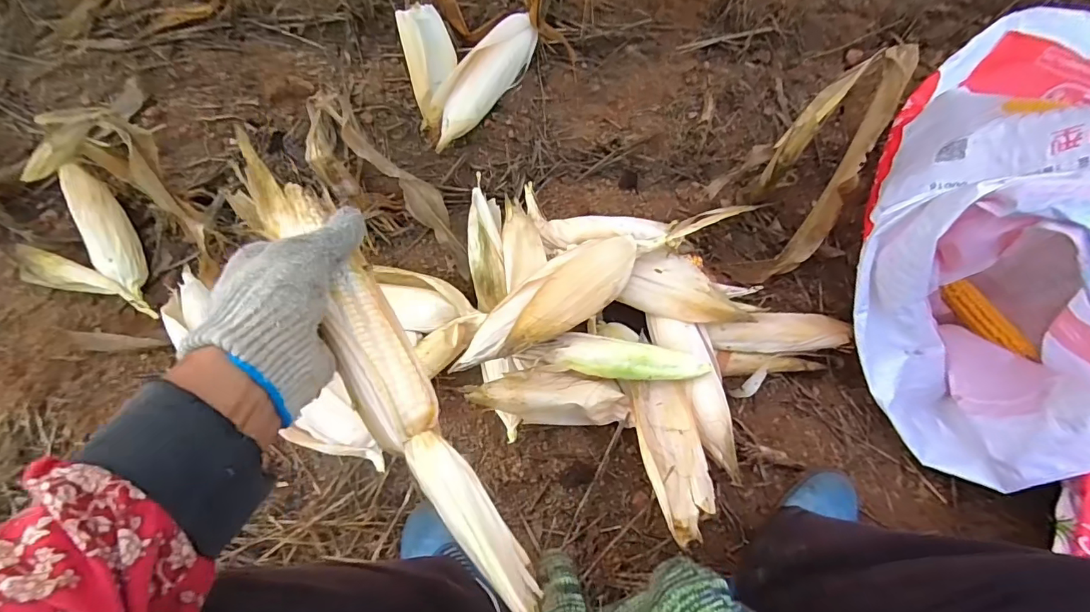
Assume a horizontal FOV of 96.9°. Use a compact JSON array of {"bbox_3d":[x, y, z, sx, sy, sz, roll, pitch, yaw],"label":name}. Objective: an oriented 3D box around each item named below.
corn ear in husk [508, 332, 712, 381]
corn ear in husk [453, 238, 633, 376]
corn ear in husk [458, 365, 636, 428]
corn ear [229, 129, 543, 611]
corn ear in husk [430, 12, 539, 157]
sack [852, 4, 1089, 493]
[{"bbox_3d":[0.087,0.071,0.619,0.235,0.049,0.054,9,72,5],"label":"corn ear in husk"},{"bbox_3d":[0.005,-0.006,0.601,0.273,0.053,0.090,-37,74,-9],"label":"corn ear in husk"},{"bbox_3d":[0.011,0.114,0.594,0.213,0.054,0.070,8,73,-24],"label":"corn ear in husk"},{"bbox_3d":[-0.098,0.049,0.297,0.051,0.038,0.336,-32,81,-7],"label":"corn ear"},{"bbox_3d":[-0.108,-0.371,0.796,0.074,0.058,0.257,35,76,11],"label":"corn ear in husk"},{"bbox_3d":[0.618,-0.123,0.557,0.535,0.370,0.428,-37,74,-9],"label":"sack"}]

